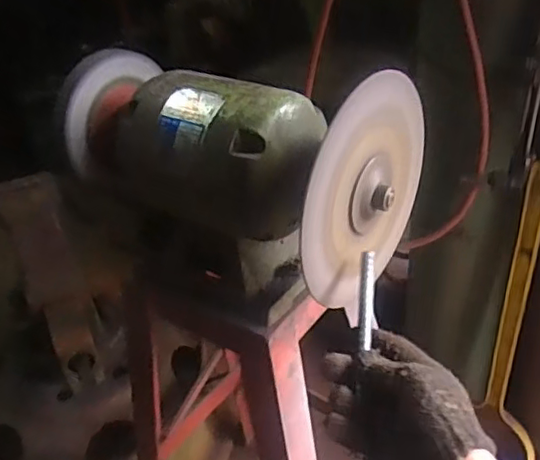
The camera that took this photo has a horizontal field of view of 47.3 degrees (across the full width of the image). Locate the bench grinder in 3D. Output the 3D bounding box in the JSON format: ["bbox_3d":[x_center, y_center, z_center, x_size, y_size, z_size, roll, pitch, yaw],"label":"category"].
[{"bbox_3d":[-0.034,-0.065,0.687,0.373,0.232,0.213,20,43,33],"label":"bench grinder"}]

